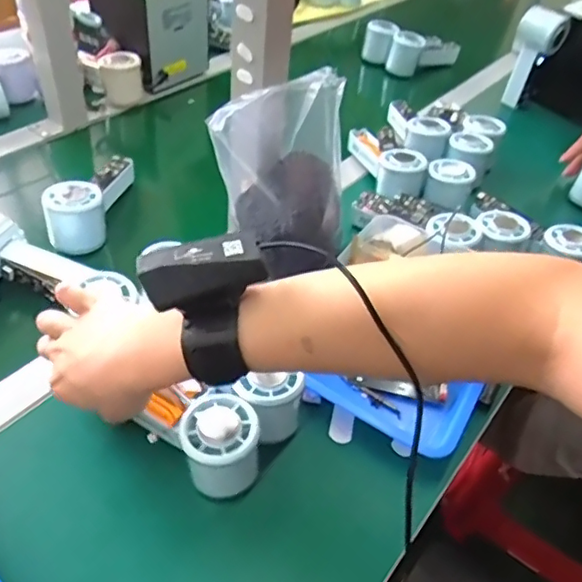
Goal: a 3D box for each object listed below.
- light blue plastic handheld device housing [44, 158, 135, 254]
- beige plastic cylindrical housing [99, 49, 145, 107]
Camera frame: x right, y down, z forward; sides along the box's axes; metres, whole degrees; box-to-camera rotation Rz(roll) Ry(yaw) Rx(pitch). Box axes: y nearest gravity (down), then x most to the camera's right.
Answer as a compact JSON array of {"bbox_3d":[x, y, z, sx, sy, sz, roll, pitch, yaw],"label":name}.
[{"bbox_3d":[-0.221,-0.109,0.634,0.053,0.061,0.146,7,44,0],"label":"light blue plastic handheld device housing"},{"bbox_3d":[-0.246,-0.311,0.824,0.056,0.062,0.056,-11,47,-18],"label":"beige plastic cylindrical housing"}]

